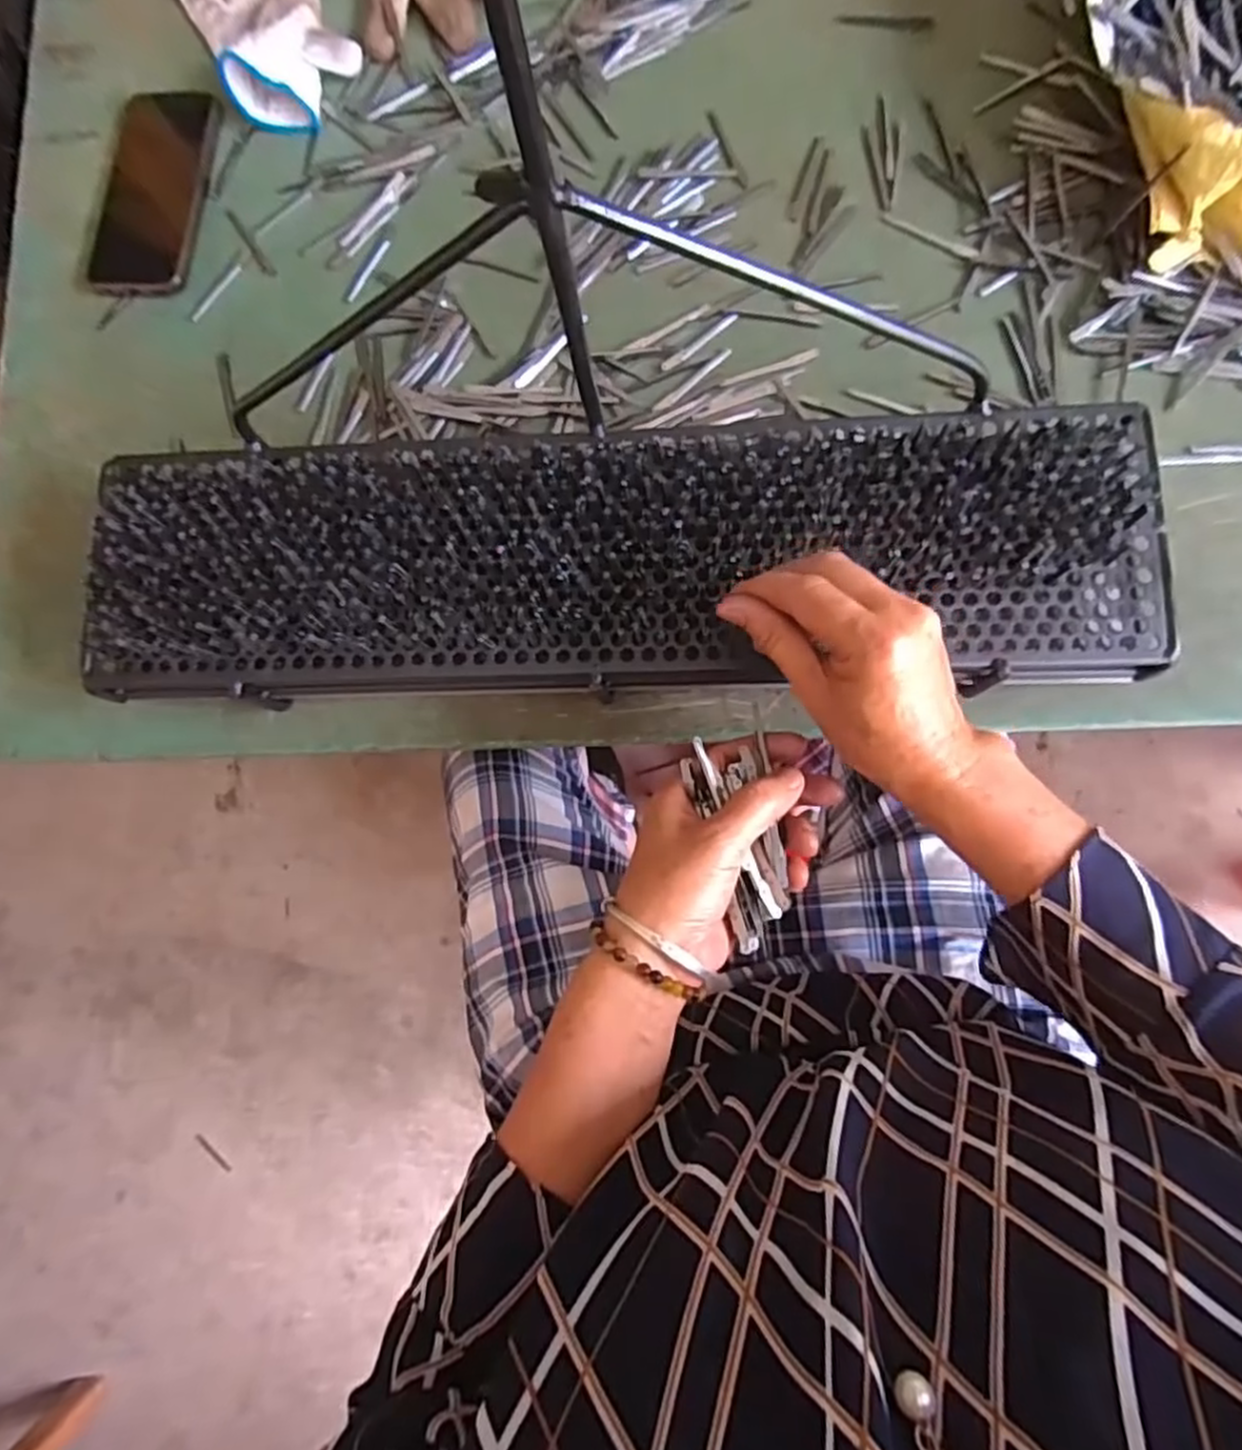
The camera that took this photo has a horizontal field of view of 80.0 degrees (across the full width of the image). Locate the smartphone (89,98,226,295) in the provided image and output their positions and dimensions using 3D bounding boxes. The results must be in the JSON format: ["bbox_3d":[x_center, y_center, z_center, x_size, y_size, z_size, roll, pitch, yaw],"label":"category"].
[{"bbox_3d":[-0.345,-0.390,0.544,0.080,0.005,0.157,7,83,6],"label":"smartphone"}]

